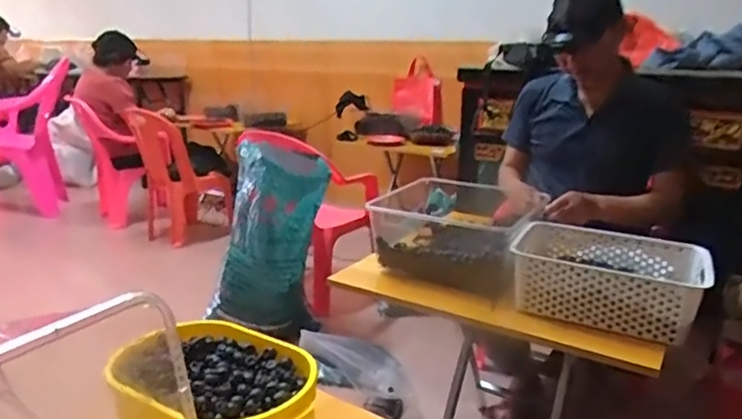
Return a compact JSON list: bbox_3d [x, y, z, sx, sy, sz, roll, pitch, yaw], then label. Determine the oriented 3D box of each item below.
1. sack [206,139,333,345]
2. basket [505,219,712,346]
[{"bbox_3d":[-0.308,0.080,1.825,0.324,0.567,0.246,7,17,21],"label":"sack"},{"bbox_3d":[0.411,0.120,1.014,0.311,0.109,0.212,6,17,20],"label":"basket"}]

